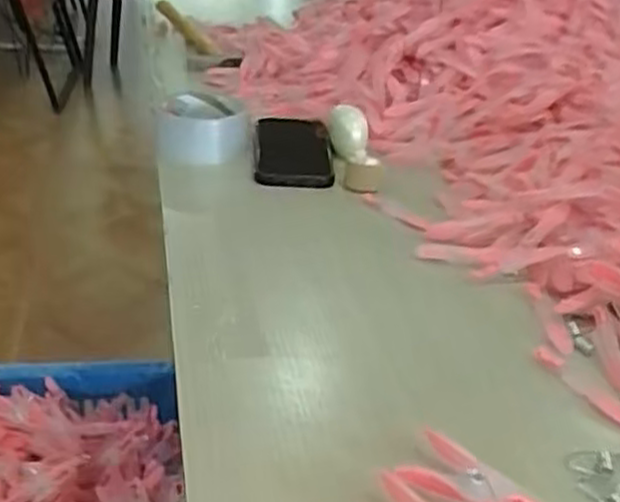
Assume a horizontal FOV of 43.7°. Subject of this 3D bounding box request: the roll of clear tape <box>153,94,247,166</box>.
[{"bbox_3d":[-0.105,-0.121,0.746,0.086,0.048,0.086,3,29,-2],"label":"roll of clear tape"}]

